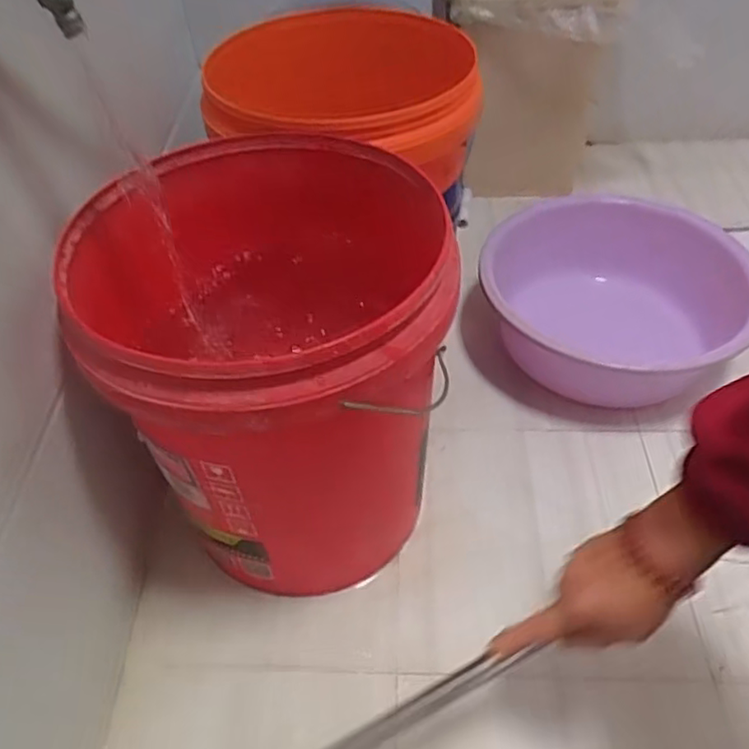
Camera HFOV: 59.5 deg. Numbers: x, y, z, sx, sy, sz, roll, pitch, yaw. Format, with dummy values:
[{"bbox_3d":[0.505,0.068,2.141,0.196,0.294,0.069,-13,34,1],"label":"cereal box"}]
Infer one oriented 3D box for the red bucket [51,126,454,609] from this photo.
[{"bbox_3d":[-0.080,0.005,0.635,0.290,0.343,0.313,-2,48,2],"label":"red bucket"}]

